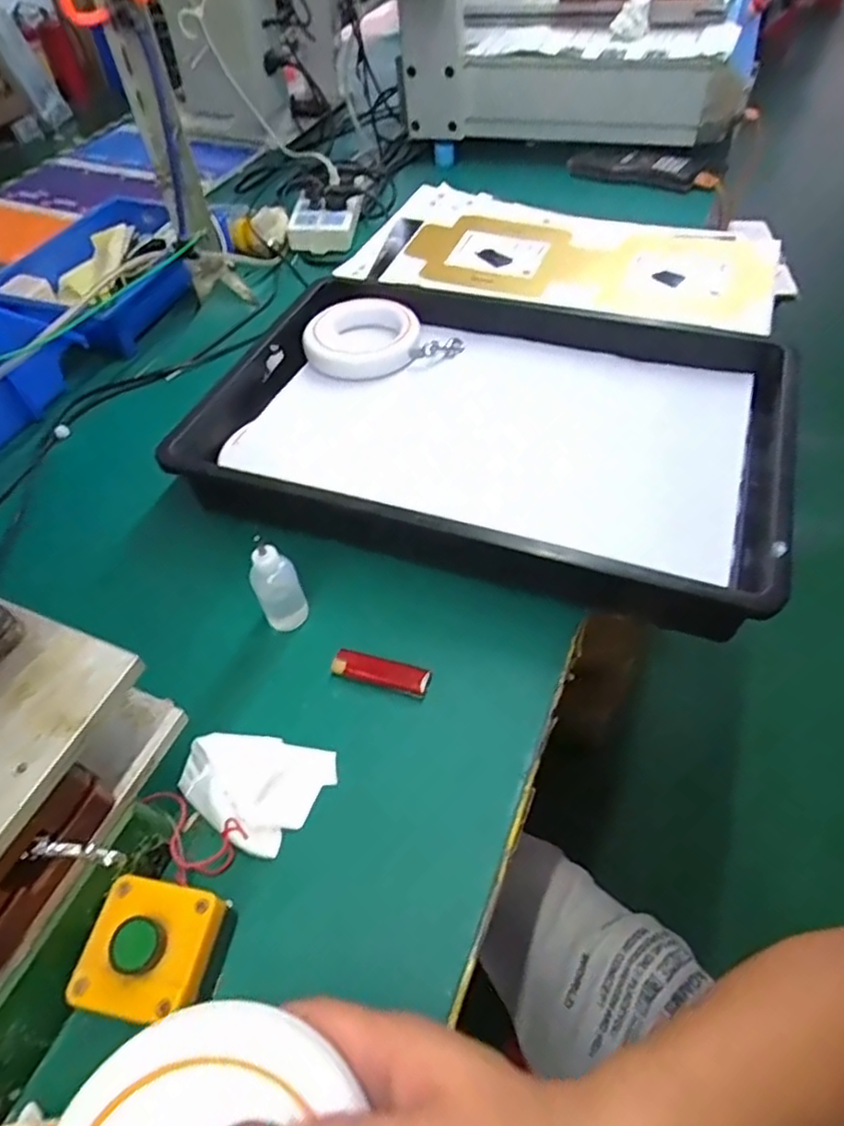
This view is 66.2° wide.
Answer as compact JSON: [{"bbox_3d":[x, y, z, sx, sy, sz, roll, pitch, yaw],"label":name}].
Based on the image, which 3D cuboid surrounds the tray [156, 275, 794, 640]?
[{"bbox_3d":[0.065,-0.144,0.653,0.550,0.085,0.357,16,54,16],"label":"tray"}]

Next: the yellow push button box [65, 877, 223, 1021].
[{"bbox_3d":[-0.159,0.229,0.382,0.071,0.054,0.071,6,52,9],"label":"yellow push button box"}]

